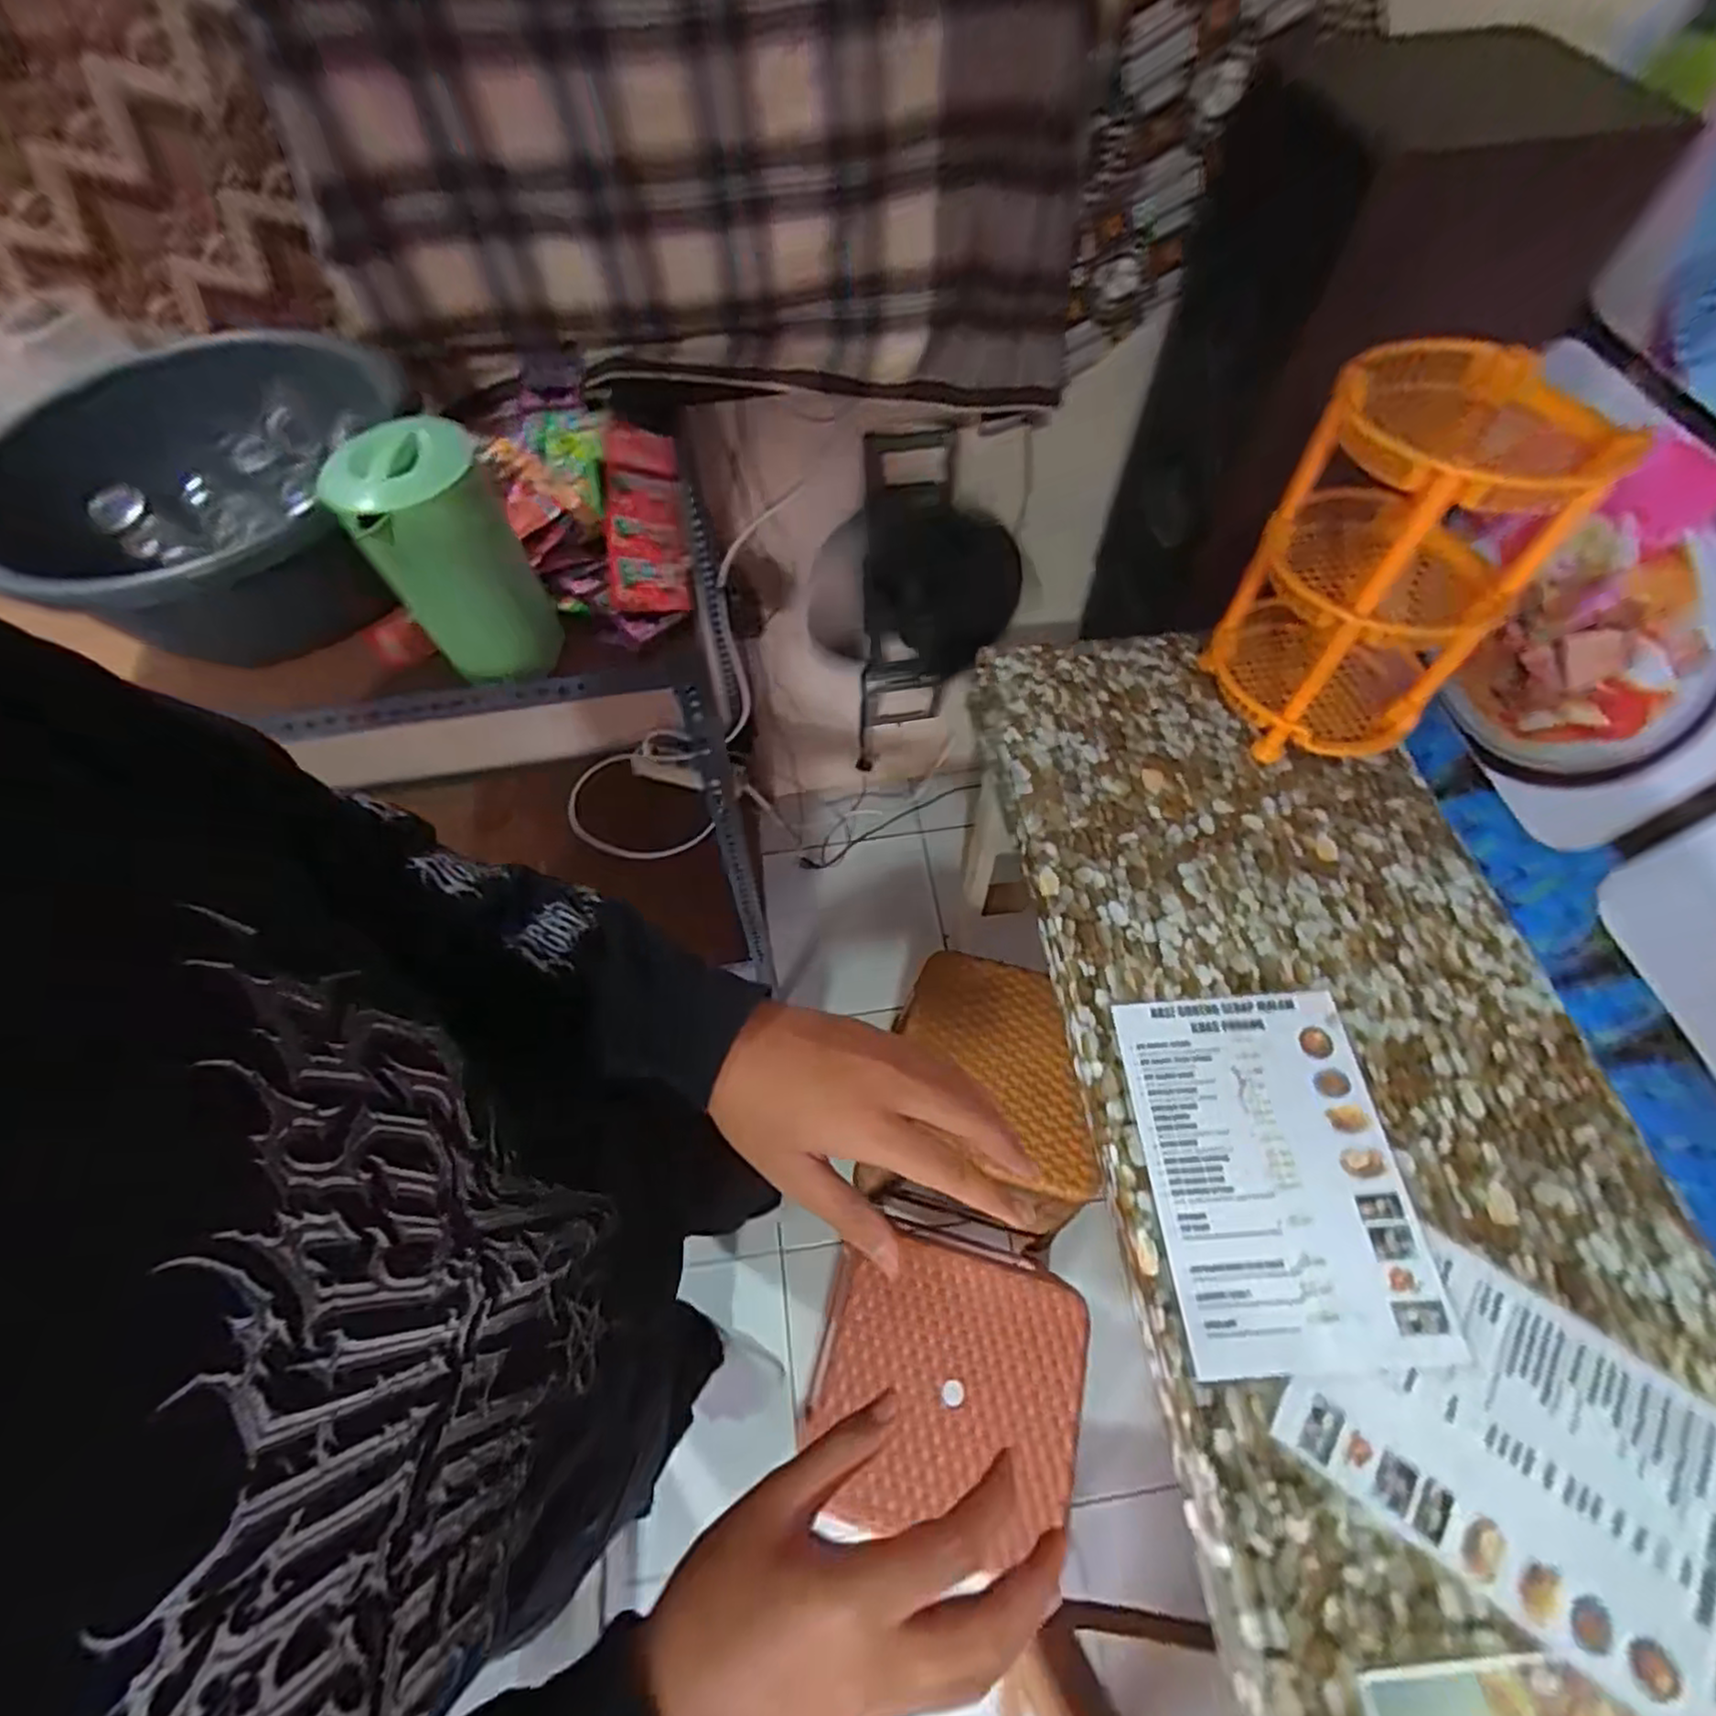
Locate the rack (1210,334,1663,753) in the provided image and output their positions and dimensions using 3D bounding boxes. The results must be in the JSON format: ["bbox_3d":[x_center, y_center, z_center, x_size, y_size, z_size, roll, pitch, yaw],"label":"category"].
[{"bbox_3d":[0.527,-0.288,0.751,0.246,0.325,0.228,-41,68,-18],"label":"rack"}]

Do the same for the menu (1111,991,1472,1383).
[{"bbox_3d":[0.357,0.266,0.638,0.208,0.006,0.293,-4,61,0],"label":"menu"}]

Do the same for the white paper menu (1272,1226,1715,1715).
[{"bbox_3d":[0.492,0.432,0.542,0.288,0.006,0.205,32,68,18],"label":"white paper menu"}]

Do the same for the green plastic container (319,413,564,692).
[{"bbox_3d":[-0.321,-0.231,0.596,0.100,0.175,0.105,-32,65,-14],"label":"green plastic container"}]

